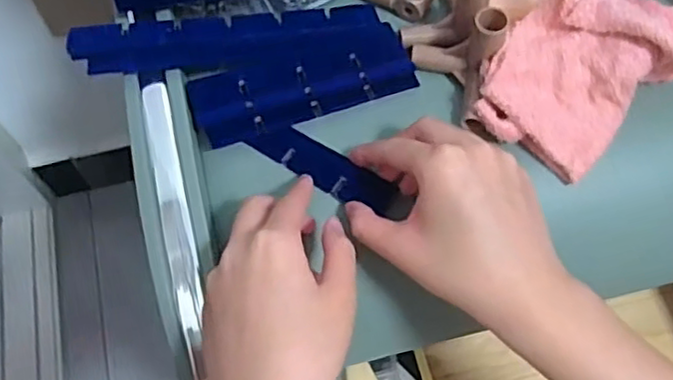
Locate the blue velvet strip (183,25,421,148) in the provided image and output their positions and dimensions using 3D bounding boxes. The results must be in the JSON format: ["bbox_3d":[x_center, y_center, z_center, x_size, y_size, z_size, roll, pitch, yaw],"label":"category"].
[{"bbox_3d":[-0.020,-0.065,0.399,0.132,0.005,0.044,-18,90,-8],"label":"blue velvet strip"}]

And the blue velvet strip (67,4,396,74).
[{"bbox_3d":[-0.058,-0.090,0.397,0.191,0.007,0.030,-7,78,-9],"label":"blue velvet strip"}]

